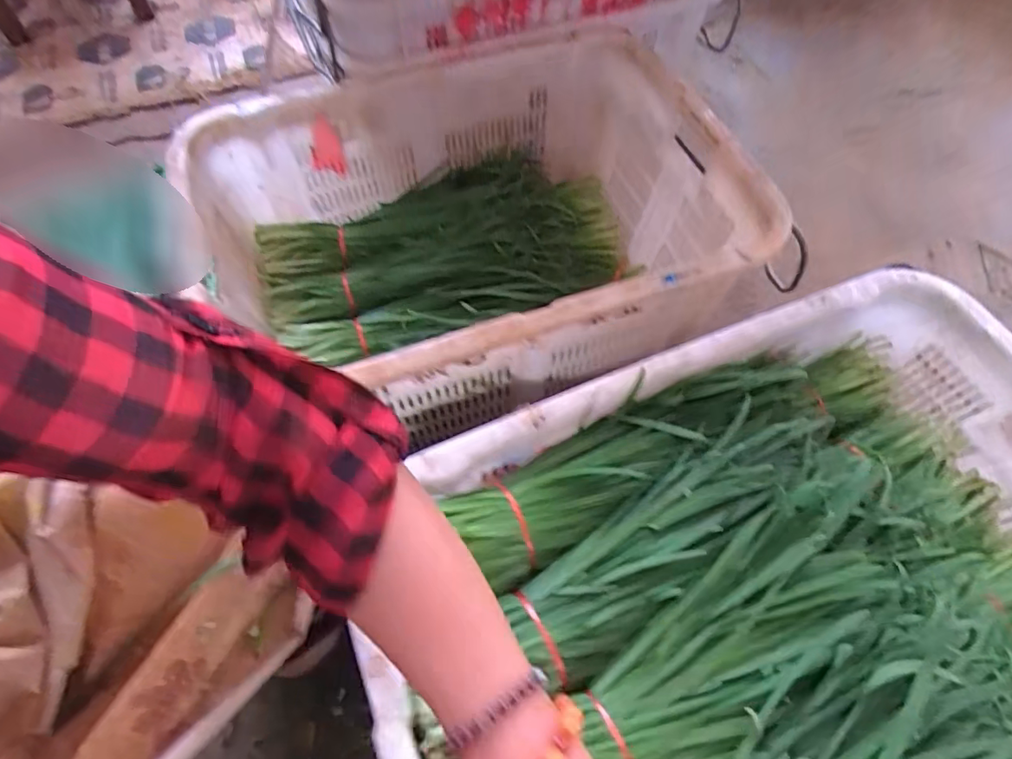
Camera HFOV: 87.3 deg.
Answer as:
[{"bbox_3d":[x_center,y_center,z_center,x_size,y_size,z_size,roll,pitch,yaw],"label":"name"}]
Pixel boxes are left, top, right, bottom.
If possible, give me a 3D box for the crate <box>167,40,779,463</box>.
[{"bbox_3d":[-0.048,-0.227,0.733,0.683,0.279,0.494,-14,63,-9],"label":"crate"}]

